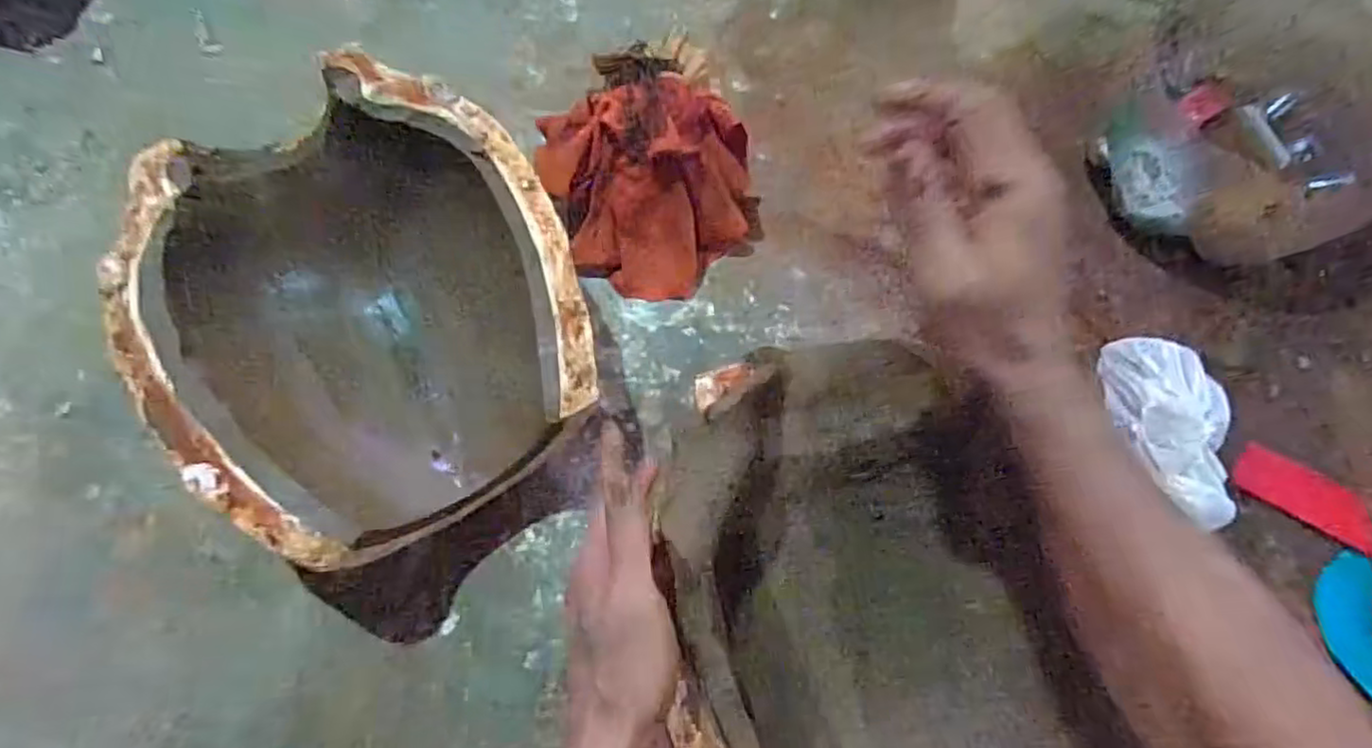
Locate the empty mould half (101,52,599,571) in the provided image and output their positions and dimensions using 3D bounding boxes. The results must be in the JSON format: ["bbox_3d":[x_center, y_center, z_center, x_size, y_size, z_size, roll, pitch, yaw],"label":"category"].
[{"bbox_3d":[-0.233,-0.039,0.536,0.298,0.154,0.338,-33,71,-14],"label":"empty mould half"}]

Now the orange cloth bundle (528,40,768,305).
[{"bbox_3d":[-0.031,-0.194,0.620,0.197,0.120,0.215,-23,70,-9],"label":"orange cloth bundle"}]

